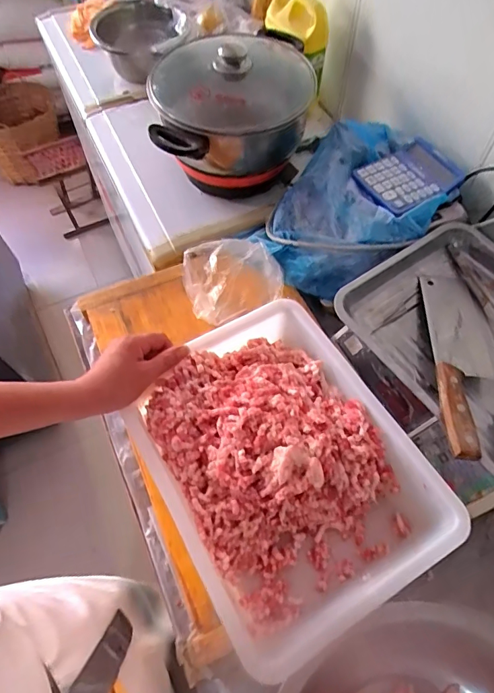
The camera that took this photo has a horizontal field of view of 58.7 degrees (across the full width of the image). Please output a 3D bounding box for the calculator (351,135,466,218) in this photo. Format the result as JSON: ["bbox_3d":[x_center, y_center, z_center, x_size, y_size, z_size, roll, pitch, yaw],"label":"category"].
[{"bbox_3d":[0.266,-0.278,0.719,0.136,0.019,0.119,-31,66,-9],"label":"calculator"}]

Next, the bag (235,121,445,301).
[{"bbox_3d":[0.188,-0.239,0.765,0.302,0.143,0.252,-32,65,-15],"label":"bag"}]

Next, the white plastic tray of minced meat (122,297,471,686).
[{"bbox_3d":[0.040,0.146,0.559,0.279,0.147,0.362,-28,64,-14],"label":"white plastic tray of minced meat"}]

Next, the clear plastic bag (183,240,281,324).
[{"bbox_3d":[-0.023,-0.117,0.733,0.154,0.070,0.134,-24,63,-12],"label":"clear plastic bag"}]

